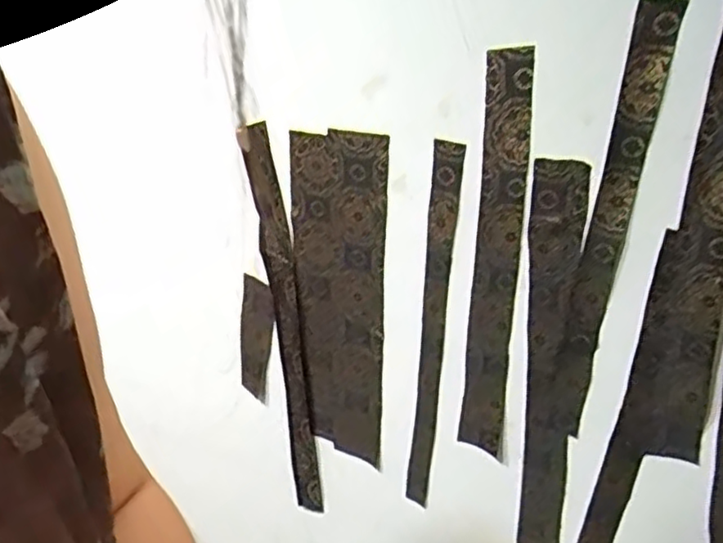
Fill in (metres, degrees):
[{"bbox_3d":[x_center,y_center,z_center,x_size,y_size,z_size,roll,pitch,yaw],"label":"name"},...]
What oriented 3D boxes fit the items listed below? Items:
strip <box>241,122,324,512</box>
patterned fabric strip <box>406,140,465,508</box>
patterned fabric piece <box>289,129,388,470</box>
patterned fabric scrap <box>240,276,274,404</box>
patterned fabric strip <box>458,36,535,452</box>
[{"bbox_3d":[-0.087,0.084,0.792,0.040,0.505,0.010,3,23,21],"label":"strip"},{"bbox_3d":[0.074,0.075,0.702,0.033,0.423,0.009,14,28,25],"label":"patterned fabric strip"},{"bbox_3d":[-0.026,0.038,0.746,0.115,0.386,0.008,13,28,24],"label":"patterned fabric piece"},{"bbox_3d":[-0.135,0.084,0.821,0.052,0.172,0.006,25,32,25],"label":"patterned fabric scrap"},{"bbox_3d":[0.133,0.006,0.639,0.050,0.416,0.010,11,27,22],"label":"patterned fabric strip"}]

